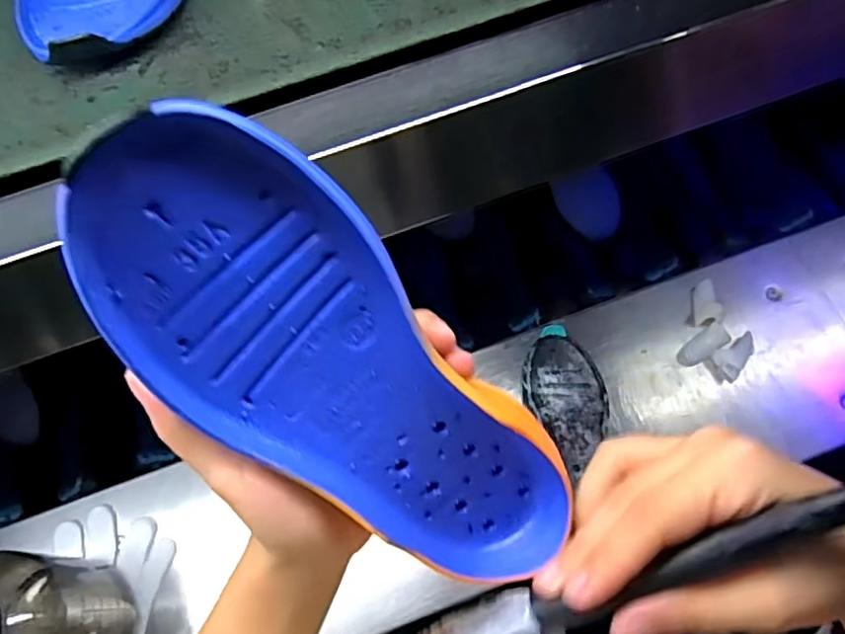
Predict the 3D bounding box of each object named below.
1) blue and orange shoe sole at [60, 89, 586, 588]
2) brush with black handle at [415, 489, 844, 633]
[{"bbox_3d":[-0.022,0.031,0.230,0.080,0.233,0.043,-51,31,-17],"label":"blue and orange shoe sole"},{"bbox_3d":[0.073,0.090,0.213,0.170,0.008,0.018,-27,66,17],"label":"brush with black handle"}]

